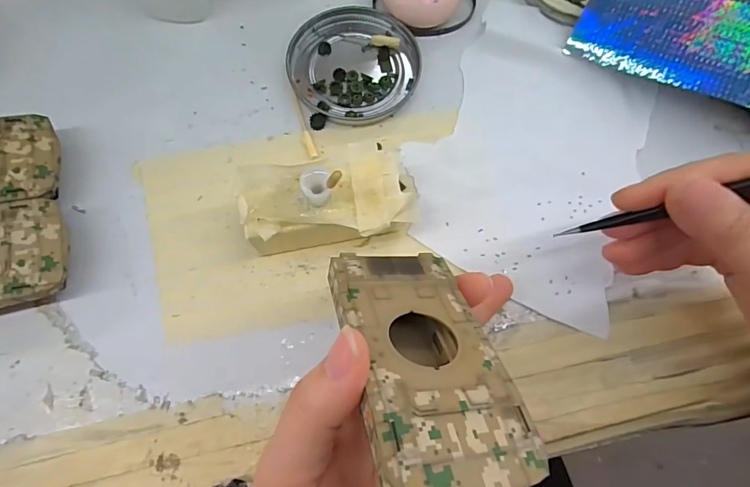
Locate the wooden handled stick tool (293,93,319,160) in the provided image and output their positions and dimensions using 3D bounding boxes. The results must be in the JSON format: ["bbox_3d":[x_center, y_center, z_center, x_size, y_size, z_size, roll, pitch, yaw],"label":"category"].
[{"bbox_3d":[-0.042,-0.070,0.258,0.006,0.004,0.046,-19,74,-7],"label":"wooden handled stick tool"}]

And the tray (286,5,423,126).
[{"bbox_3d":[-0.013,-0.111,0.268,0.075,0.010,0.080,0,73,-1],"label":"tray"}]

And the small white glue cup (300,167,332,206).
[{"bbox_3d":[-0.027,-0.026,0.204,0.012,0.018,0.012,0,73,-1],"label":"small white glue cup"}]

